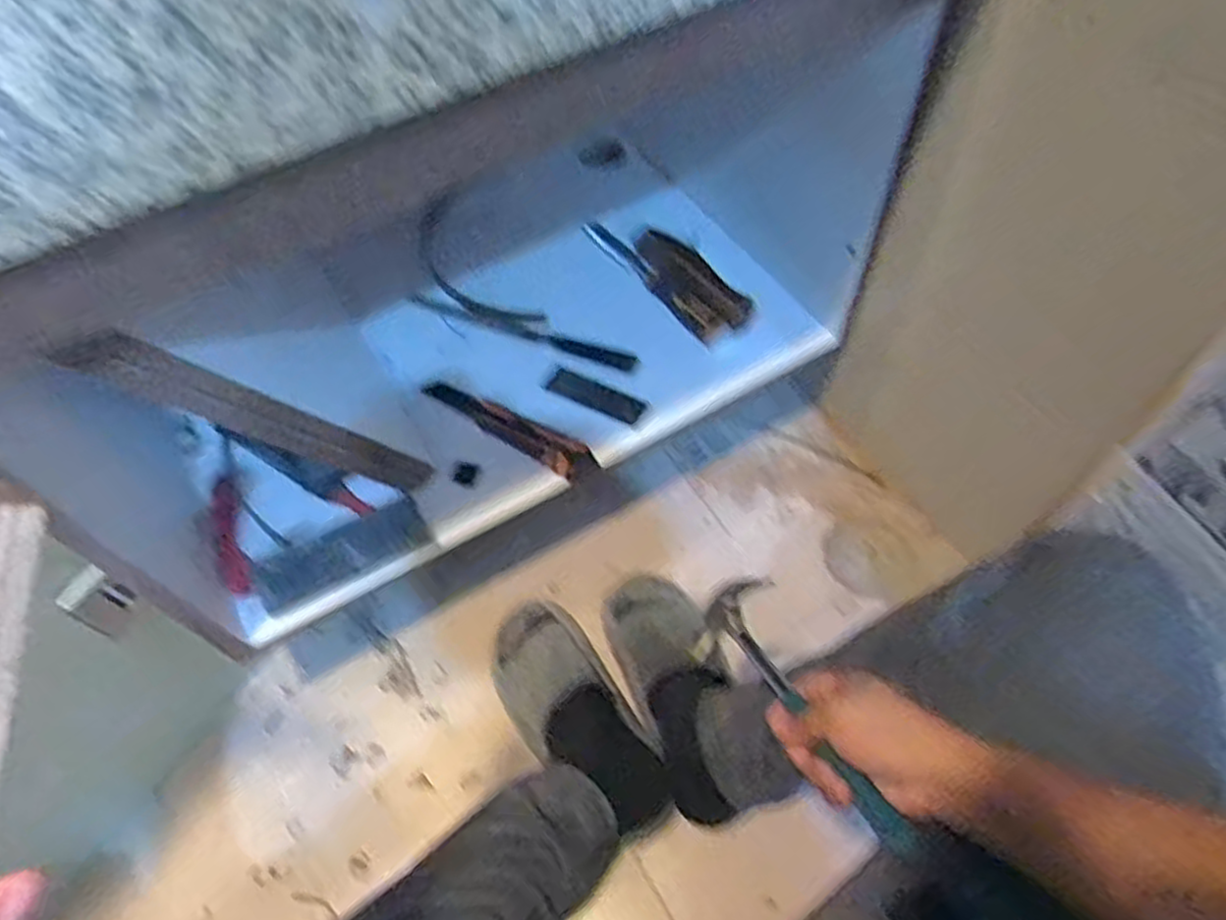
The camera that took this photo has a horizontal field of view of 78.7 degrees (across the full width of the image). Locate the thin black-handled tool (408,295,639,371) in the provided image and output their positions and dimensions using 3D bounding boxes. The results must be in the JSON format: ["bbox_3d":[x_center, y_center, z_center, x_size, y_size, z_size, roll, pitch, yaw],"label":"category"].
[{"bbox_3d":[-0.123,-0.170,0.973,0.329,0.020,0.026,21,60,15],"label":"thin black-handled tool"}]

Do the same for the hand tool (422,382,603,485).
[{"bbox_3d":[-0.120,-0.038,0.875,0.228,0.018,0.040,28,62,18],"label":"hand tool"}]

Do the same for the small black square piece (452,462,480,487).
[{"bbox_3d":[-0.168,0.014,0.848,0.029,0.007,0.031,4,57,5],"label":"small black square piece"}]

